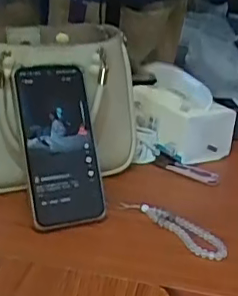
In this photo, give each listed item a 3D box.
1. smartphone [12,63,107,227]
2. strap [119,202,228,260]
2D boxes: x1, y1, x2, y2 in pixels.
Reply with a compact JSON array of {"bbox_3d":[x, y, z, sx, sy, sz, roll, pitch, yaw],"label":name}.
[{"bbox_3d":[-0.063,-0.004,0.602,0.079,0.169,0.018,-6,-7,-24],"label":"smartphone"},{"bbox_3d":[0.061,0.084,0.602,0.036,0.012,0.133,-16,30,-40],"label":"strap"}]

